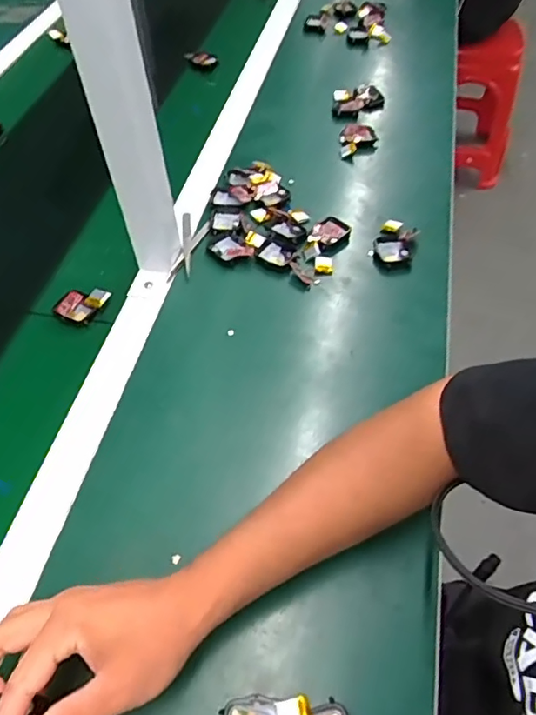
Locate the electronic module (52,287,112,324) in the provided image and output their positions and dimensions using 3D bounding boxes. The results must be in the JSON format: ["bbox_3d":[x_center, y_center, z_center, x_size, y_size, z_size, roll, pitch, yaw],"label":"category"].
[{"bbox_3d":[-0.200,-0.060,0.583,0.045,0.014,0.050,28,60,21],"label":"electronic module"}]

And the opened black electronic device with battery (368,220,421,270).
[{"bbox_3d":[0.144,-0.126,0.621,0.046,0.019,0.067,19,57,16],"label":"opened black electronic device with battery"}]

